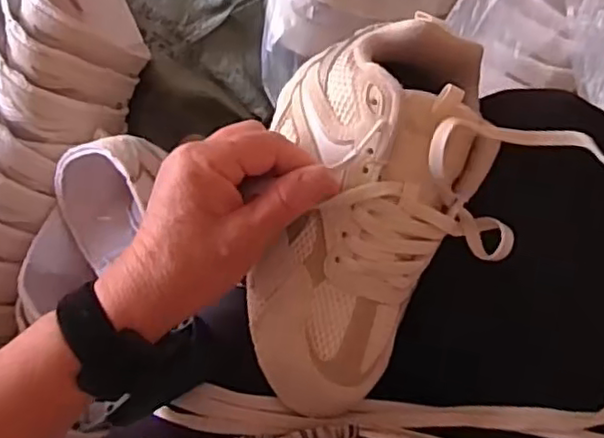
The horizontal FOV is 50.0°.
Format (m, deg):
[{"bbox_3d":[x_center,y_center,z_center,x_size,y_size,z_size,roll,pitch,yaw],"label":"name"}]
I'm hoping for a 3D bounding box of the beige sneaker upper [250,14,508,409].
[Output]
[{"bbox_3d":[0.032,-0.005,0.368,0.113,0.065,0.229,19,90,0],"label":"beige sneaker upper"}]

